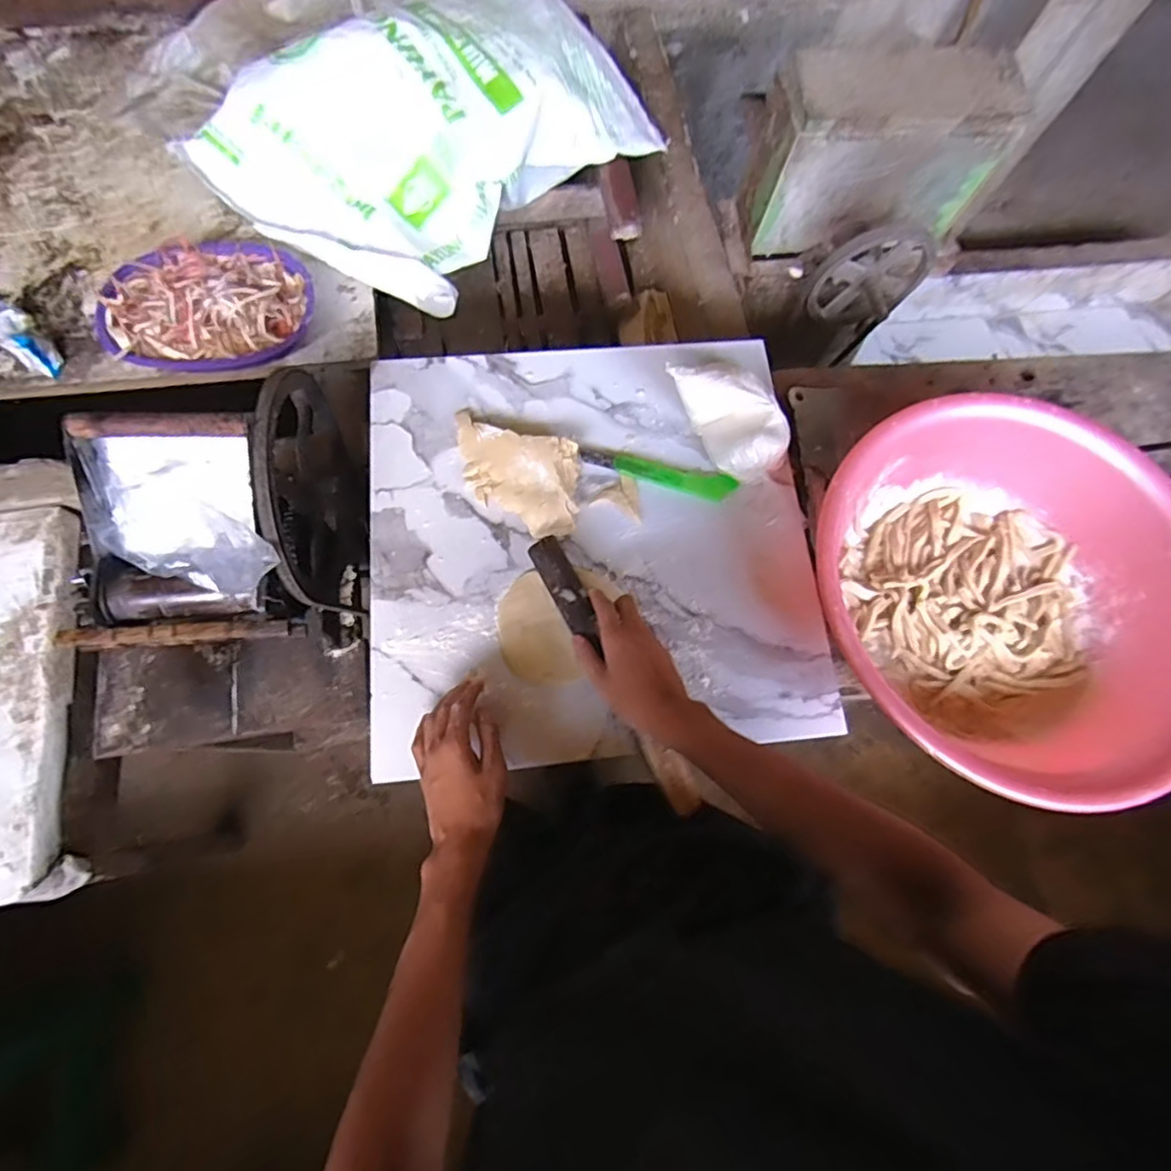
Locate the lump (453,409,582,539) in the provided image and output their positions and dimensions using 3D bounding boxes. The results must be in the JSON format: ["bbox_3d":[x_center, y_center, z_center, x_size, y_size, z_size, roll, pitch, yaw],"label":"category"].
[{"bbox_3d":[-0.082,-0.129,0.697,0.155,0.027,0.122,12,77,1],"label":"lump"}]

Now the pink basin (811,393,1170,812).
[{"bbox_3d":[0.454,0.004,0.660,0.421,0.161,0.411,1,73,-5],"label":"pink basin"}]

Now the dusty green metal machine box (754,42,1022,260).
[{"bbox_3d":[0.460,-0.699,0.972,0.362,0.242,0.145,-10,74,-8],"label":"dusty green metal machine box"}]

